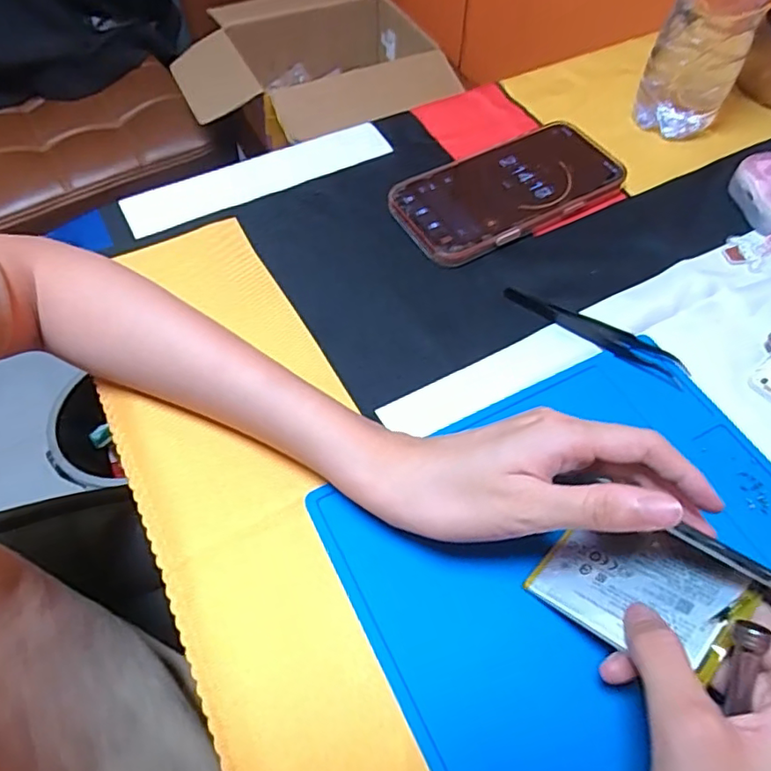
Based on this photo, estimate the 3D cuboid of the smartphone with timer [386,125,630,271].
[{"bbox_3d":[0.089,-0.141,0.416,0.165,0.017,0.082,-25,61,-15],"label":"smartphone with timer"}]

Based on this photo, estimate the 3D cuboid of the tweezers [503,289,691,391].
[{"bbox_3d":[0.127,-0.034,0.351,0.114,0.007,0.016,31,63,19],"label":"tweezers"}]

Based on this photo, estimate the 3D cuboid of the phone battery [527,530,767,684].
[{"bbox_3d":[0.109,0.086,0.249,0.053,0.004,0.080,-44,35,-21],"label":"phone battery"}]

